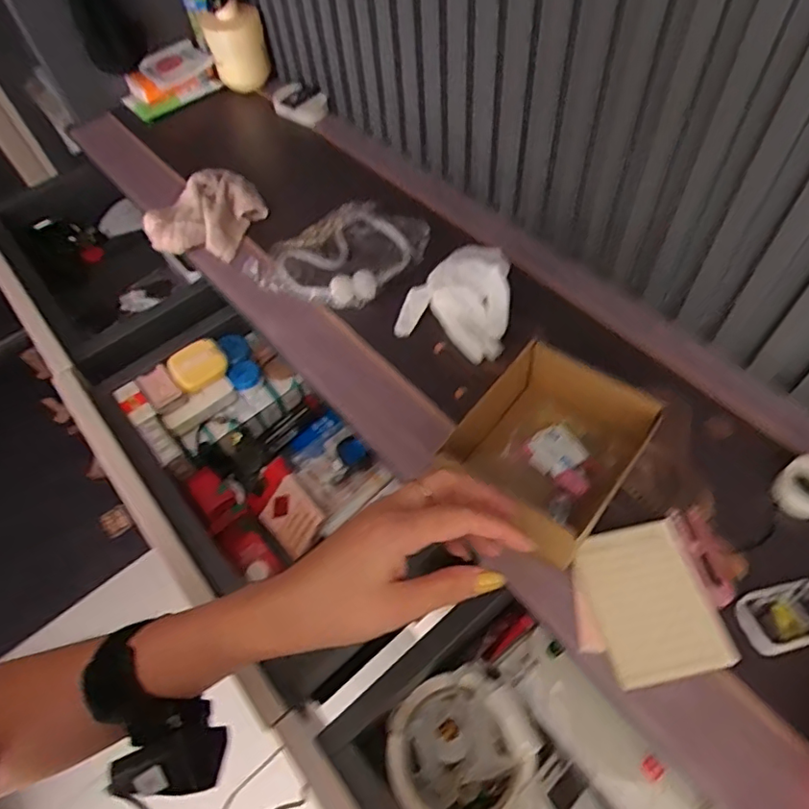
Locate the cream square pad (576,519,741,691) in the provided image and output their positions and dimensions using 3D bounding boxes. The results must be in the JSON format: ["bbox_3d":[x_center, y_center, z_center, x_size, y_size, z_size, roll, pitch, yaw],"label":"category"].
[{"bbox_3d":[0.165,0.132,0.376,0.076,0.007,0.096,-11,56,-3],"label":"cream square pad"}]

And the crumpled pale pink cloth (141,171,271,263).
[{"bbox_3d":[-0.220,-0.210,0.620,0.103,0.050,0.123,27,62,20],"label":"crumpled pale pink cloth"}]

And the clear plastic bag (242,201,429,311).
[{"bbox_3d":[-0.063,-0.157,0.570,0.133,0.017,0.152,35,65,24],"label":"clear plastic bag"}]

